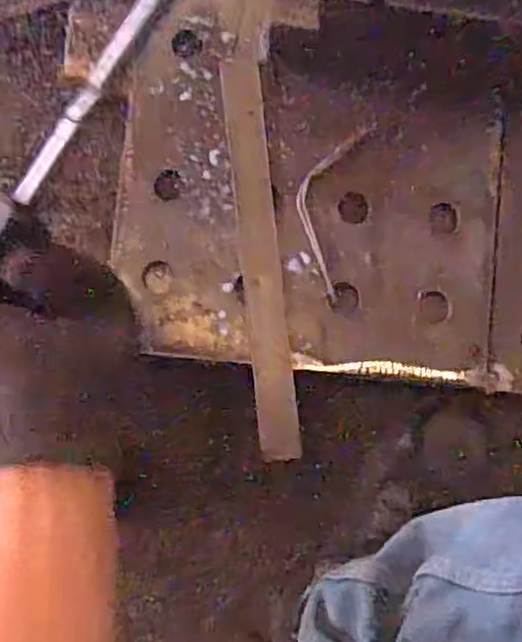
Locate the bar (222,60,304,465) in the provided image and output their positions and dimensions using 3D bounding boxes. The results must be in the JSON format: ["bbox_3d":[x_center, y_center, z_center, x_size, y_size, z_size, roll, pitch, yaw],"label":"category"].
[{"bbox_3d":[0.000,-0.051,0.584,0.032,0.010,0.319,-6,85,-2],"label":"bar"}]

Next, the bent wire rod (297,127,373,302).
[{"bbox_3d":[0.051,-0.089,0.584,0.046,0.004,0.139,12,92,-4],"label":"bent wire rod"}]

